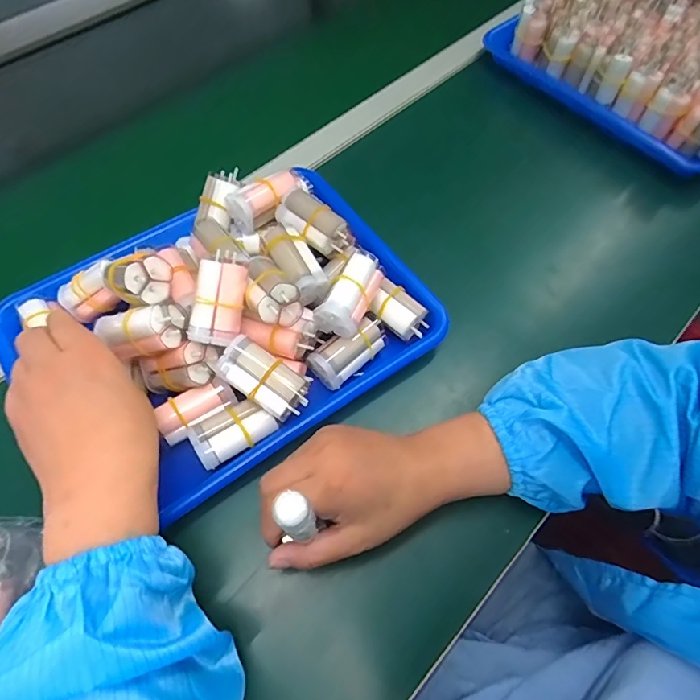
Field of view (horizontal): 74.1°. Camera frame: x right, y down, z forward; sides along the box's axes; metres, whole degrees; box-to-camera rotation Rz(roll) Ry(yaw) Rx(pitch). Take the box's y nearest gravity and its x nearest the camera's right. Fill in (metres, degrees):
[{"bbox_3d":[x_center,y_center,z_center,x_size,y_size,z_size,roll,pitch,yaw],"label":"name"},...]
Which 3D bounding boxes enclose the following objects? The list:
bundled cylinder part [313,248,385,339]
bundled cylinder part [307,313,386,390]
[{"bbox_3d":[0.000,-0.047,0.377,0.036,0.031,0.068,24,64,12],"label":"bundled cylinder part"},{"bbox_3d":[-0.002,-0.002,0.390,0.070,0.028,0.035,-41,69,-20],"label":"bundled cylinder part"}]

